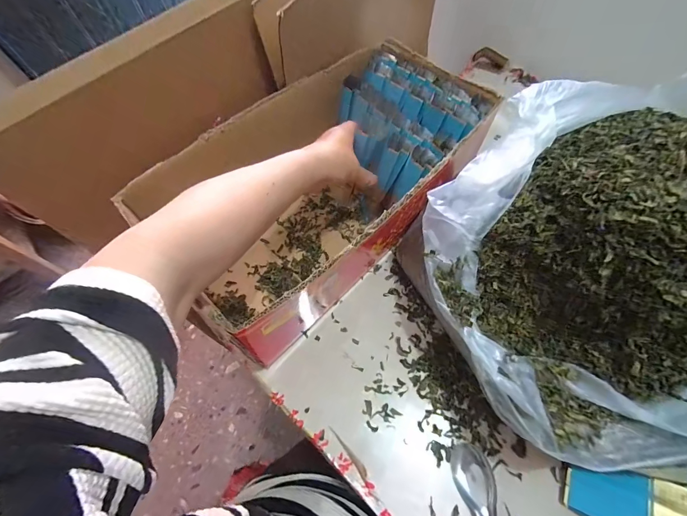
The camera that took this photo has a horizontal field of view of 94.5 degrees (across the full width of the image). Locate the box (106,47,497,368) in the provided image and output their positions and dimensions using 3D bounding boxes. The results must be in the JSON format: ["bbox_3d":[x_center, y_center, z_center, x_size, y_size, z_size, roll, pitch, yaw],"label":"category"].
[{"bbox_3d":[-0.006,-0.110,0.441,0.447,0.154,0.241,-40,67,-18],"label":"box"}]

